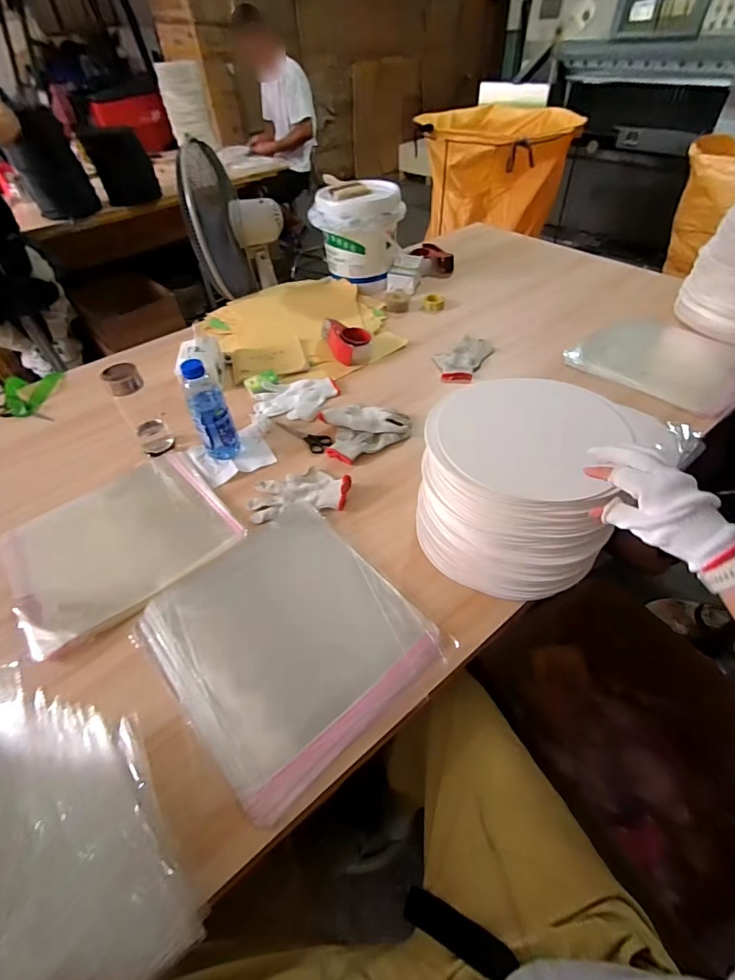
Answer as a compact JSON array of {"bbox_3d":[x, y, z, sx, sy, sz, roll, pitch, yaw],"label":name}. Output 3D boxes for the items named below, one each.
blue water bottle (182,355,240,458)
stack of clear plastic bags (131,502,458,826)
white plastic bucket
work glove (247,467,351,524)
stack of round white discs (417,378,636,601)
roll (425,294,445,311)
[{"bbox_3d":[-0.300,-0.150,0.816,0.064,0.198,0.060,-20,51,-14],"label":"blue water bottle"},{"bbox_3d":[-0.121,0.204,0.622,0.318,0.020,0.359,-35,56,-24],"label":"stack of clear plastic bags"},{"bbox_3d":[-0.026,-0.786,1.317,0.237,0.238,0.215,20,53,19],"label":"white plastic bucket"},{"bbox_3d":[-0.125,-0.002,0.789,0.183,0.031,0.111,-9,49,-5],"label":"work glove"},{"bbox_3d":[0.212,-0.018,0.617,0.244,0.226,0.254,15,52,16],"label":"stack of round white discs"},{"bbox_3d":[0.199,-0.555,1.267,0.057,0.032,0.057,-2,49,2],"label":"roll"}]

